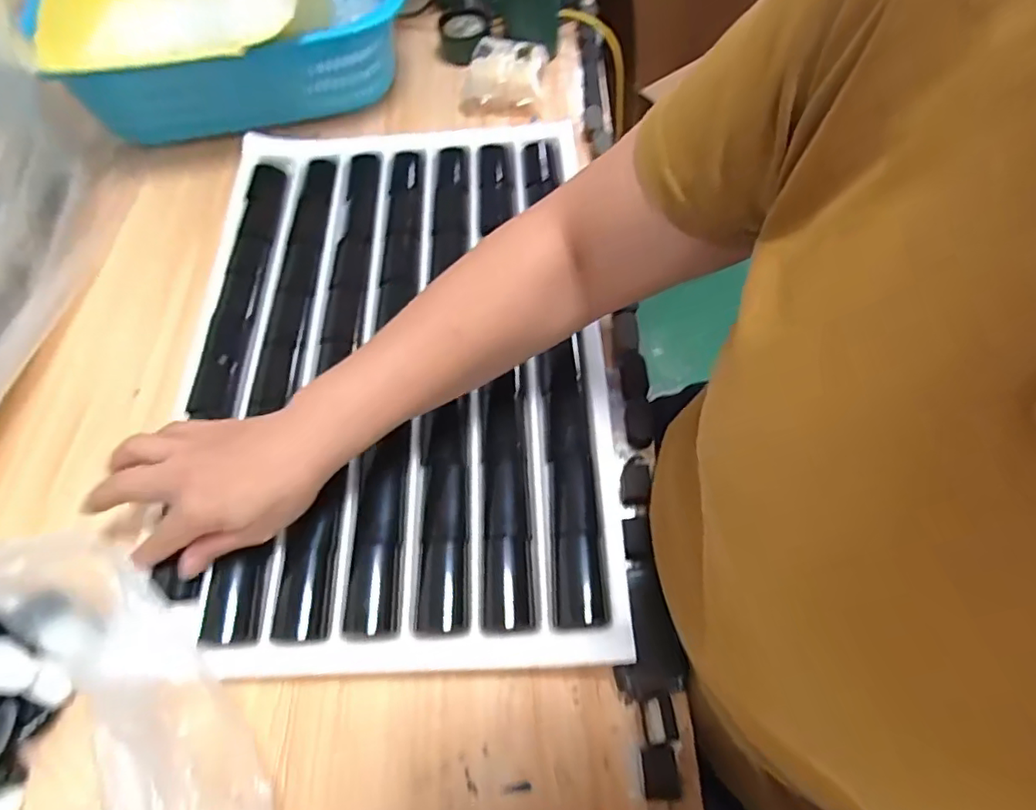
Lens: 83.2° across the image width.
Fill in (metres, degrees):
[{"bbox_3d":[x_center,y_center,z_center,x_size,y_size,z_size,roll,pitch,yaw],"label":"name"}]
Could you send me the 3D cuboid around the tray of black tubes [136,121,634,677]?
[{"bbox_3d":[-0.101,-0.043,0.488,0.335,0.048,0.484,-3,61,1],"label":"tray of black tubes"}]

